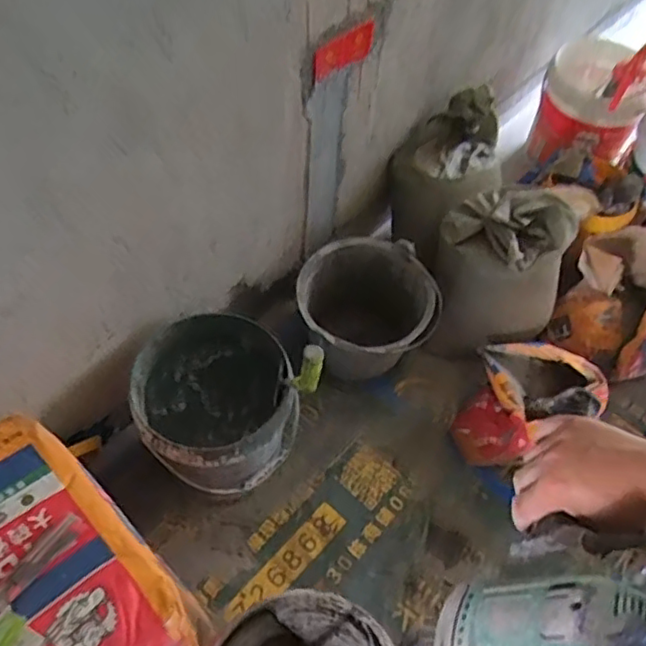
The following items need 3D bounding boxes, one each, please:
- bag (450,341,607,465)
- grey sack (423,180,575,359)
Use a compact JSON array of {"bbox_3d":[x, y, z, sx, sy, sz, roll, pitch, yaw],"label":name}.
[{"bbox_3d":[0.470,0.175,1.447,0.265,0.213,0.291,20,57,9],"label":"bag"},{"bbox_3d":[0.420,-0.135,1.529,0.306,0.304,0.283,15,57,6],"label":"grey sack"}]

